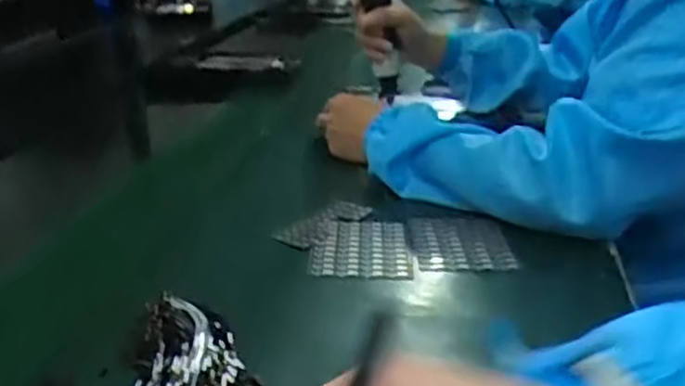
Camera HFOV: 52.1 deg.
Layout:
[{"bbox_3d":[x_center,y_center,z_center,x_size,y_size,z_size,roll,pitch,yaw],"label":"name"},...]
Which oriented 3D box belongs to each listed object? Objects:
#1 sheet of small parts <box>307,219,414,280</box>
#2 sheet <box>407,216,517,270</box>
[{"bbox_3d":[0.017,0.045,0.599,0.083,0.006,0.095,2,21,4],"label":"sheet of small parts"},{"bbox_3d":[0.101,0.040,0.611,0.079,0.009,0.095,-2,21,-2],"label":"sheet"}]

